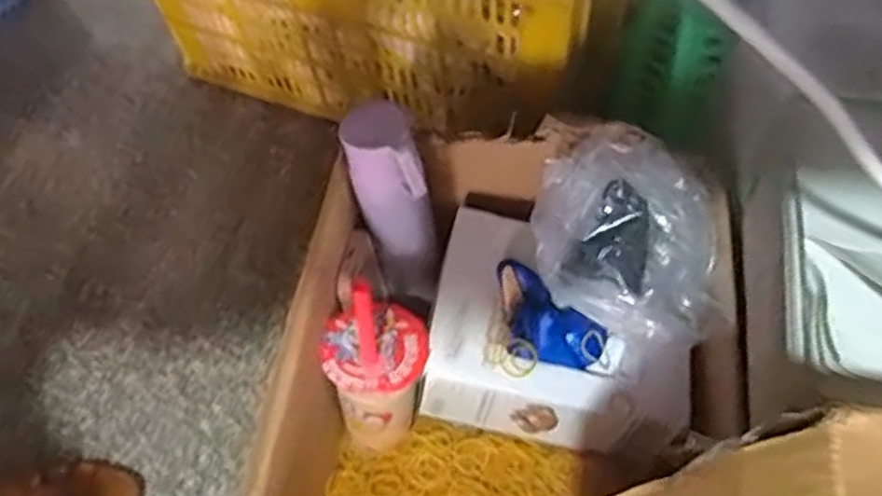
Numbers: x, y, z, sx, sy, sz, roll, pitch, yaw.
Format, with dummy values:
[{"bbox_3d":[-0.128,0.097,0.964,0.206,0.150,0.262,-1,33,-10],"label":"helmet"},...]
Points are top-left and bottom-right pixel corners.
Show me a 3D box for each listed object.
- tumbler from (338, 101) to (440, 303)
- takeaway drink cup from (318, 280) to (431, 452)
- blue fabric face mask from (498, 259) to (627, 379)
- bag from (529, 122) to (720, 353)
[{"bbox_3d":[-0.038,-0.034,0.654,0.075,0.208,0.053,20,60,18],"label":"tumbler"},{"bbox_3d":[-0.055,0.085,0.607,0.088,0.170,0.099,-13,55,-4],"label":"takeaway drink cup"},{"bbox_3d":[0.091,0.068,0.618,0.128,0.035,0.074,31,64,24],"label":"blue fabric face mask"},{"bbox_3d":[0.163,-0.005,0.598,0.174,0.103,0.122,35,65,25],"label":"bag"}]

